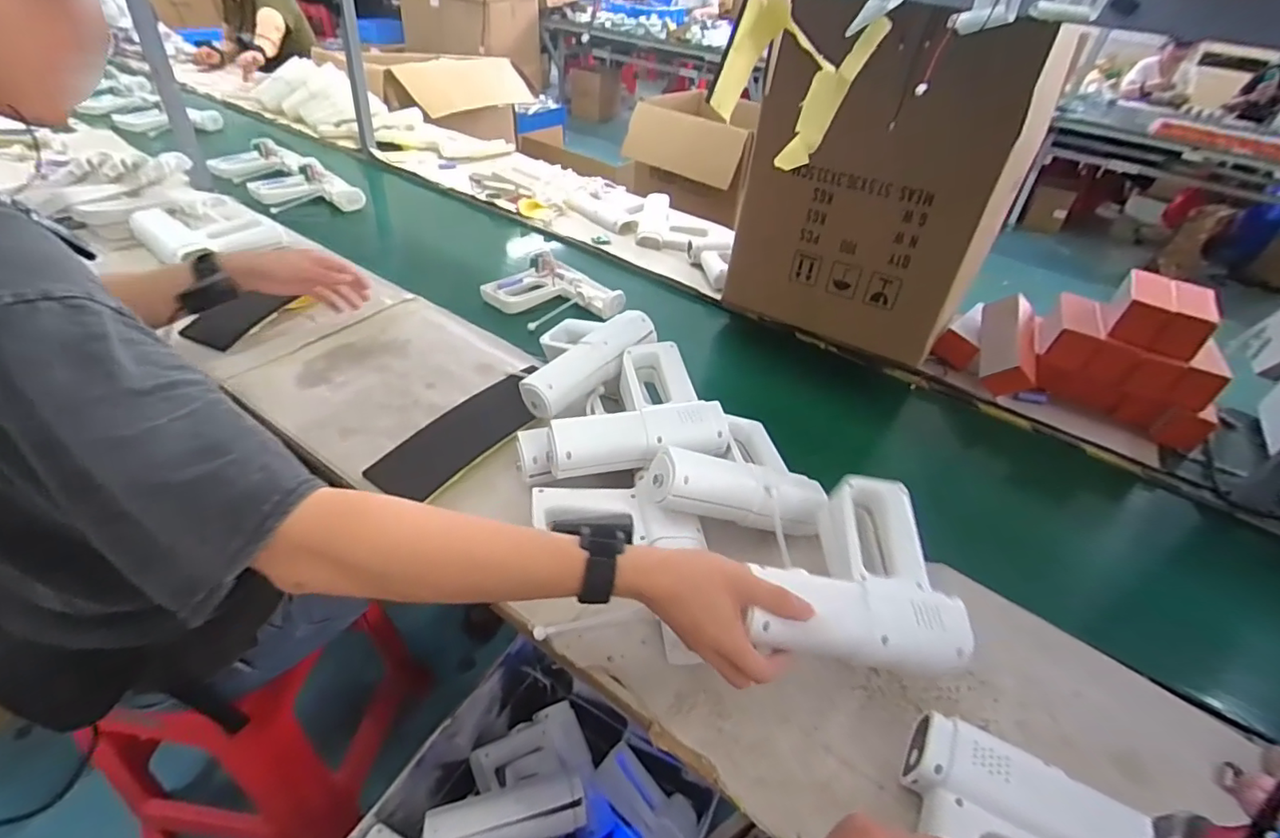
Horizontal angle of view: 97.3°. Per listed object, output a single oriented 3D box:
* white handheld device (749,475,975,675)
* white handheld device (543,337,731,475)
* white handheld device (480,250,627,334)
[{"bbox_3d":[0.199,0.135,0.527,0.187,0.049,0.184,9,40,3],"label":"white handheld device"},{"bbox_3d":[-0.025,-0.011,0.698,0.225,0.062,0.181,-8,42,-17],"label":"white handheld device"},{"bbox_3d":[-0.161,-0.221,1.035,0.223,0.056,0.170,33,46,28],"label":"white handheld device"}]

